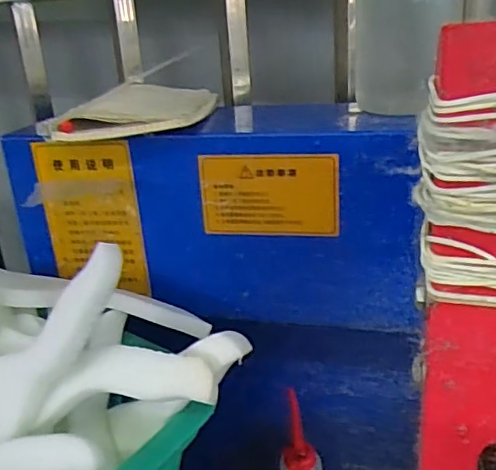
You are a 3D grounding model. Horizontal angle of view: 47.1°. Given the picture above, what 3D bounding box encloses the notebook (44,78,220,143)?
[{"bbox_3d":[-0.081,-0.102,0.447,0.096,0.023,0.136,1,23,10],"label":"notebook"}]

